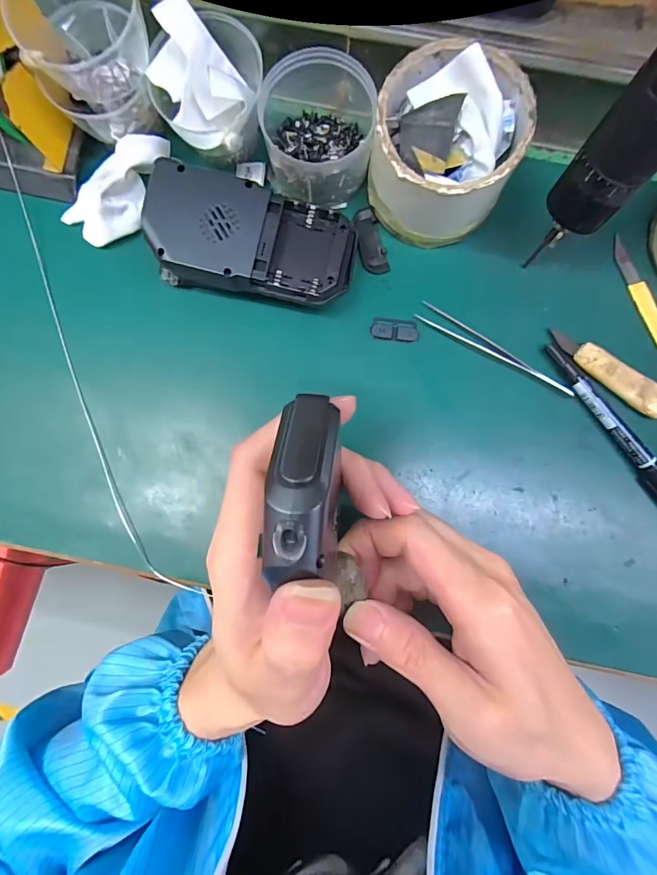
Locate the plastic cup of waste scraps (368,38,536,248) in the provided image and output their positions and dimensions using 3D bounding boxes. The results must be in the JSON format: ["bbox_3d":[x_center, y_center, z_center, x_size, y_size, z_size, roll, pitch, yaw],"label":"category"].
[{"bbox_3d":[0.065,-0.161,0.244,0.075,0.068,0.081,0,86,0],"label":"plastic cup of waste scraps"}]

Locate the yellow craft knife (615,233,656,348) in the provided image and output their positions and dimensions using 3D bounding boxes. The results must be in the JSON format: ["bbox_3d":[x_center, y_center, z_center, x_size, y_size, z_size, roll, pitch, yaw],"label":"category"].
[{"bbox_3d":[0.198,-0.093,0.270,0.012,0.004,0.075,-22,86,-1],"label":"yellow craft knife"}]

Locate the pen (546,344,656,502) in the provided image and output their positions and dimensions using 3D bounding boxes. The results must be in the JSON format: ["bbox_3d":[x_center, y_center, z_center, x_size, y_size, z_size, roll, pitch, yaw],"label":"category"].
[{"bbox_3d":[0.179,-0.001,0.259,0.011,0.010,0.137,-36,87,-2],"label":"pen"}]

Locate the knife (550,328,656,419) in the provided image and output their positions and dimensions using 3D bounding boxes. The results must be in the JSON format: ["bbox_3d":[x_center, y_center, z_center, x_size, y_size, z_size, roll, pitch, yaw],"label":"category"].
[{"bbox_3d":[0.173,-0.041,0.262,0.078,0.010,0.018,38,87,3],"label":"knife"}]

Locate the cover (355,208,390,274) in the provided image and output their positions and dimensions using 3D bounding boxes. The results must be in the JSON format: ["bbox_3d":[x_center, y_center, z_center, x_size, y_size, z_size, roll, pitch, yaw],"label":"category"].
[{"bbox_3d":[0.027,-0.126,0.276,0.017,0.005,0.042,-12,86,0],"label":"cover"}]

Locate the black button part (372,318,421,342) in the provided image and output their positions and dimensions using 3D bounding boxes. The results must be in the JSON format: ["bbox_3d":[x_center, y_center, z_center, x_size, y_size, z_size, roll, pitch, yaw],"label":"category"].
[{"bbox_3d":[0.042,-0.069,0.271,0.030,0.005,0.014,6,86,1],"label":"black button part"}]

